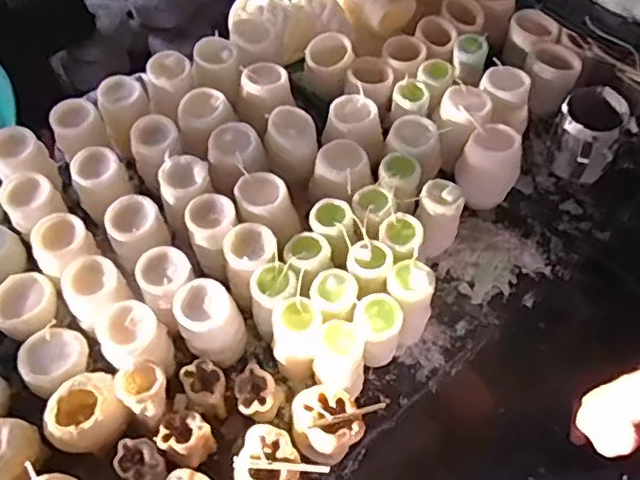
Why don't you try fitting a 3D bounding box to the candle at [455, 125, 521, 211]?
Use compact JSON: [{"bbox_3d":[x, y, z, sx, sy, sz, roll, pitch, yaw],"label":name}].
[{"bbox_3d":[0.227,-0.095,0.799,0.078,0.096,0.072,25,61,13],"label":"candle"}]

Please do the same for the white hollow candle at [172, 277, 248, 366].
[{"bbox_3d":[-0.125,0.094,0.671,0.066,0.089,0.079,-25,63,-16],"label":"white hollow candle"}]

